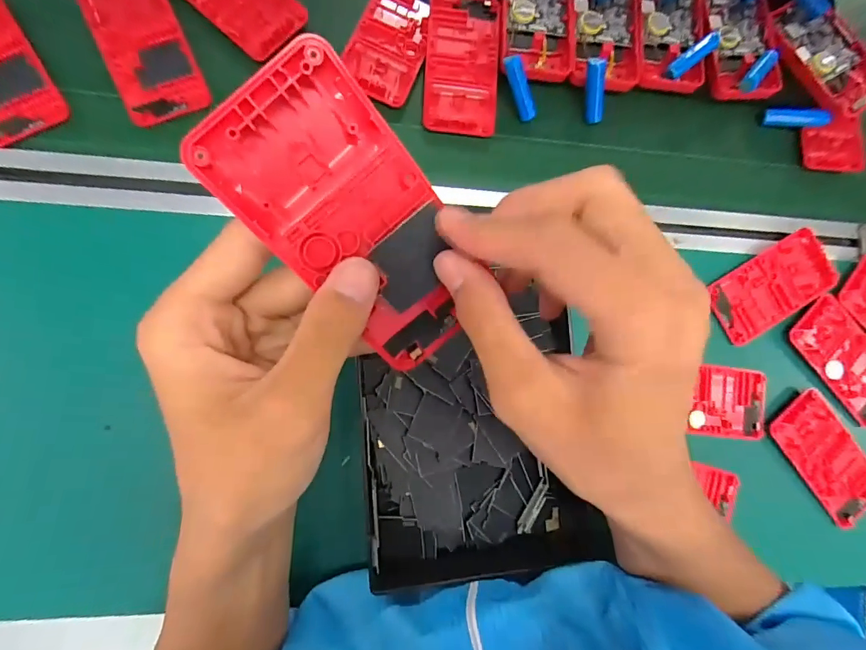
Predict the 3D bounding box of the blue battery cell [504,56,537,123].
[{"bbox_3d":[0.075,-0.199,0.366,0.016,0.011,0.055,-37,127,-7],"label":"blue battery cell"}]

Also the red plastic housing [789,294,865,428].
[{"bbox_3d":[0.385,0.031,0.396,0.061,0.008,0.121,-41,91,-10],"label":"red plastic housing"}]

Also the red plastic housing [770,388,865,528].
[{"bbox_3d":[0.359,0.120,0.388,0.060,0.008,0.122,-39,91,-10],"label":"red plastic housing"}]

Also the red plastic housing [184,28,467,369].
[{"bbox_3d":[-0.026,-0.036,0.167,0.060,0.012,0.120,-40,119,2],"label":"red plastic housing"}]

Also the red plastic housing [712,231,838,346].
[{"bbox_3d":[0.311,-0.036,0.396,0.117,0.010,0.061,-32,89,-10],"label":"red plastic housing"}]

